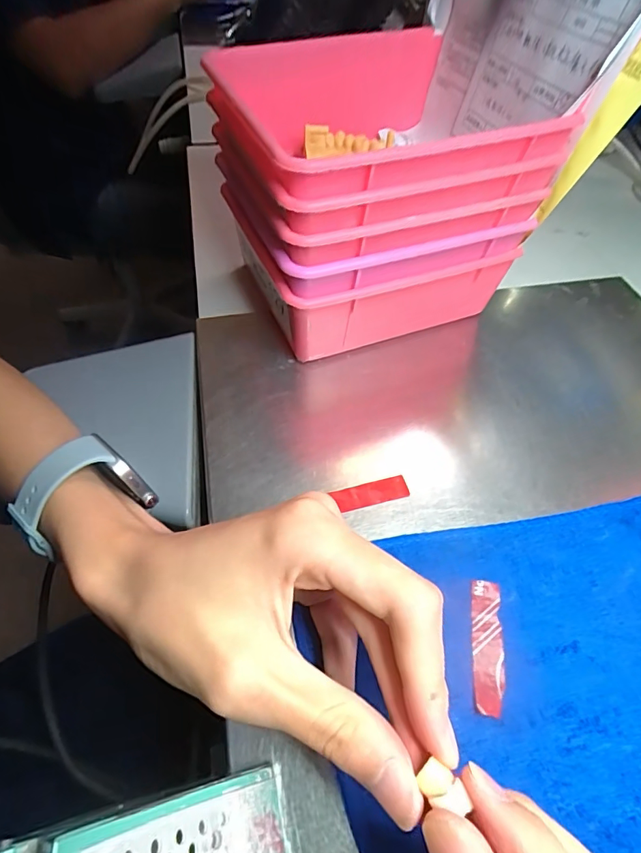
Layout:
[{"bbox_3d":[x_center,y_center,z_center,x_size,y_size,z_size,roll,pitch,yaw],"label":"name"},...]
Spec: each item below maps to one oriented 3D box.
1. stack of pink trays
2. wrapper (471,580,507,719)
[{"bbox_3d":[0.025,-0.164,0.316,0.165,0.142,0.182,-18,58,-14],"label":"stack of pink trays"},{"bbox_3d":[0.081,0.104,0.214,0.015,0.004,0.058,9,55,4],"label":"wrapper"}]

